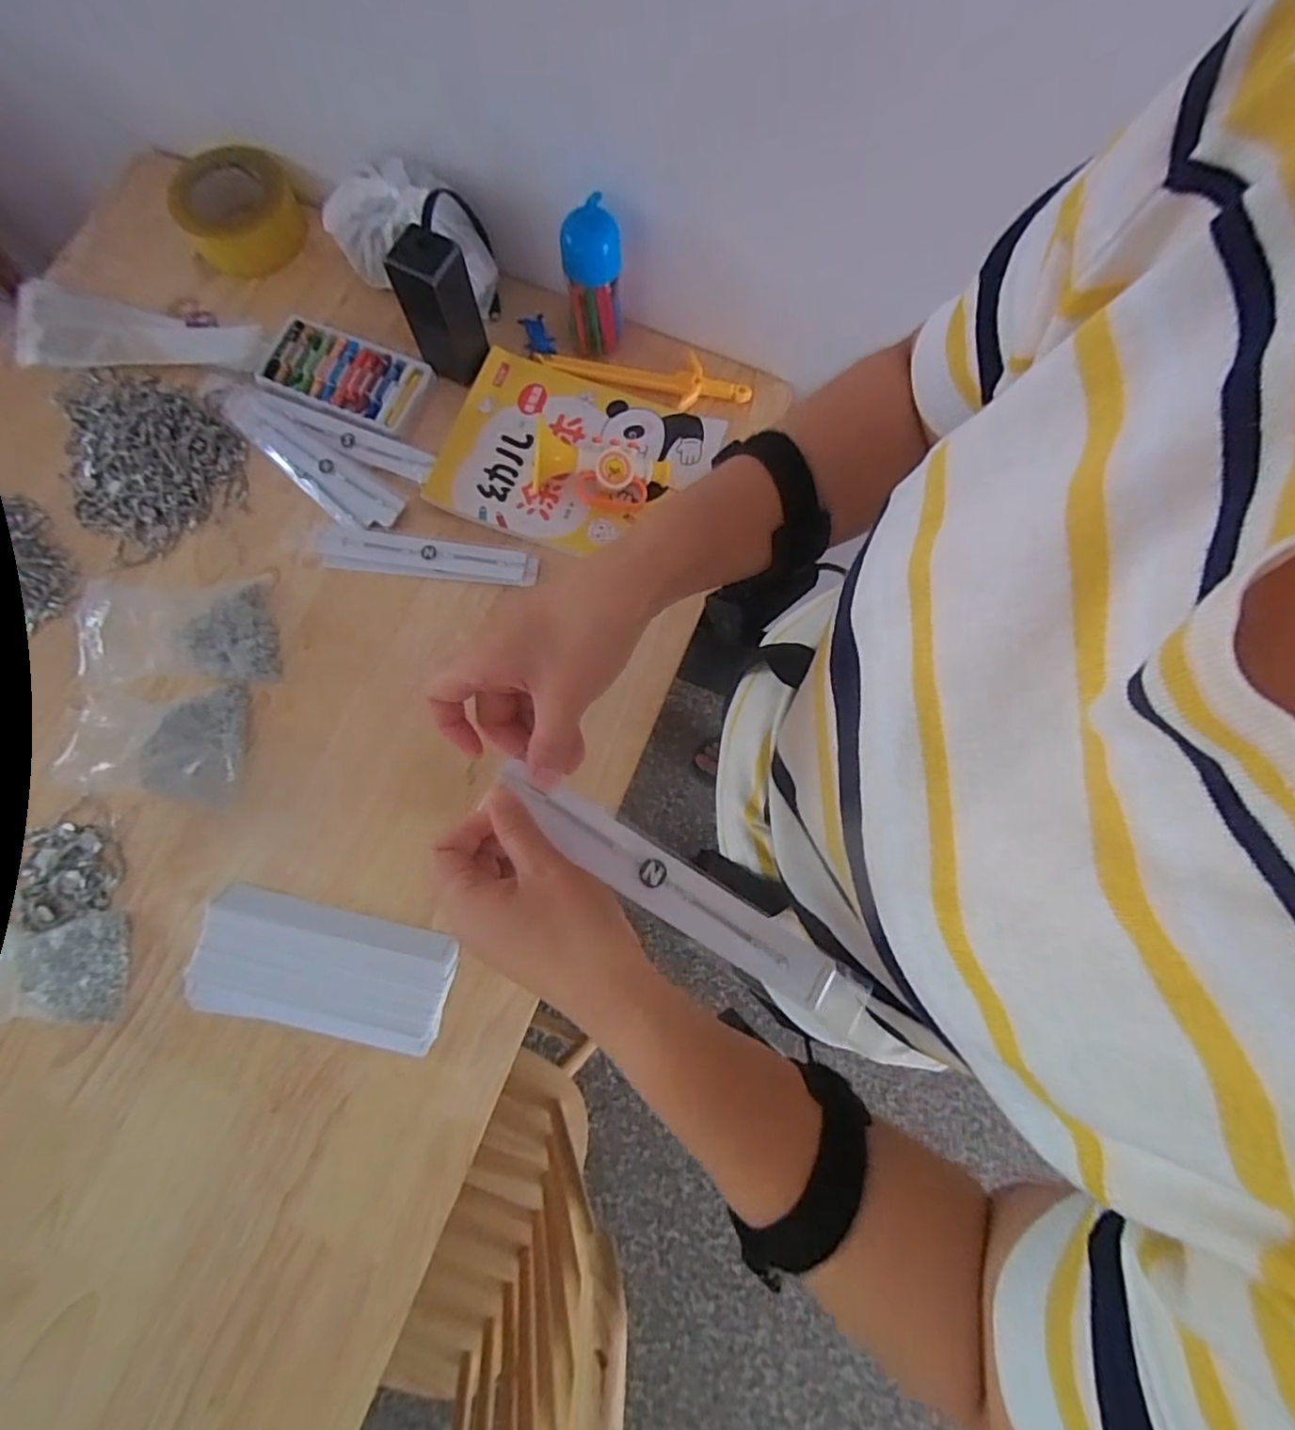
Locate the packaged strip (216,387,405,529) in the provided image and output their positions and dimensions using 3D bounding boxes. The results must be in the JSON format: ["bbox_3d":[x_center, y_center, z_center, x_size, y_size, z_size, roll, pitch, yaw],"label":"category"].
[{"bbox_3d":[-0.339,-0.258,0.632,0.226,0.009,0.054,39,79,7],"label":"packaged strip"}]

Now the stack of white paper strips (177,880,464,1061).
[{"bbox_3d":[-0.268,0.211,0.526,0.204,0.026,0.095,11,77,2],"label":"stack of white paper strips"}]

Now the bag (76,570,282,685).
[{"bbox_3d":[-0.418,-0.077,0.573,0.139,0.059,0.102,-8,77,-3],"label":"bag"}]

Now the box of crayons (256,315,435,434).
[{"bbox_3d":[-0.309,-0.347,0.650,0.162,0.011,0.082,22,78,4],"label":"box of crayons"}]

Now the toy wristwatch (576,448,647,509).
[{"bbox_3d":[-0.035,-0.224,0.611,0.065,0.033,0.045,-7,77,-3],"label":"toy wristwatch"}]

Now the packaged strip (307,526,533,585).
[{"bbox_3d":[-0.217,-0.154,0.616,0.217,0.004,0.042,6,77,0],"label":"packaged strip"}]

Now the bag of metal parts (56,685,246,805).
[{"bbox_3d":[-0.421,0.018,0.557,0.116,0.049,0.106,6,77,0],"label":"bag of metal parts"}]

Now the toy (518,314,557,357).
[{"bbox_3d":[-0.116,-0.398,0.667,0.027,0.011,0.050,-20,78,-6],"label":"toy"}]

